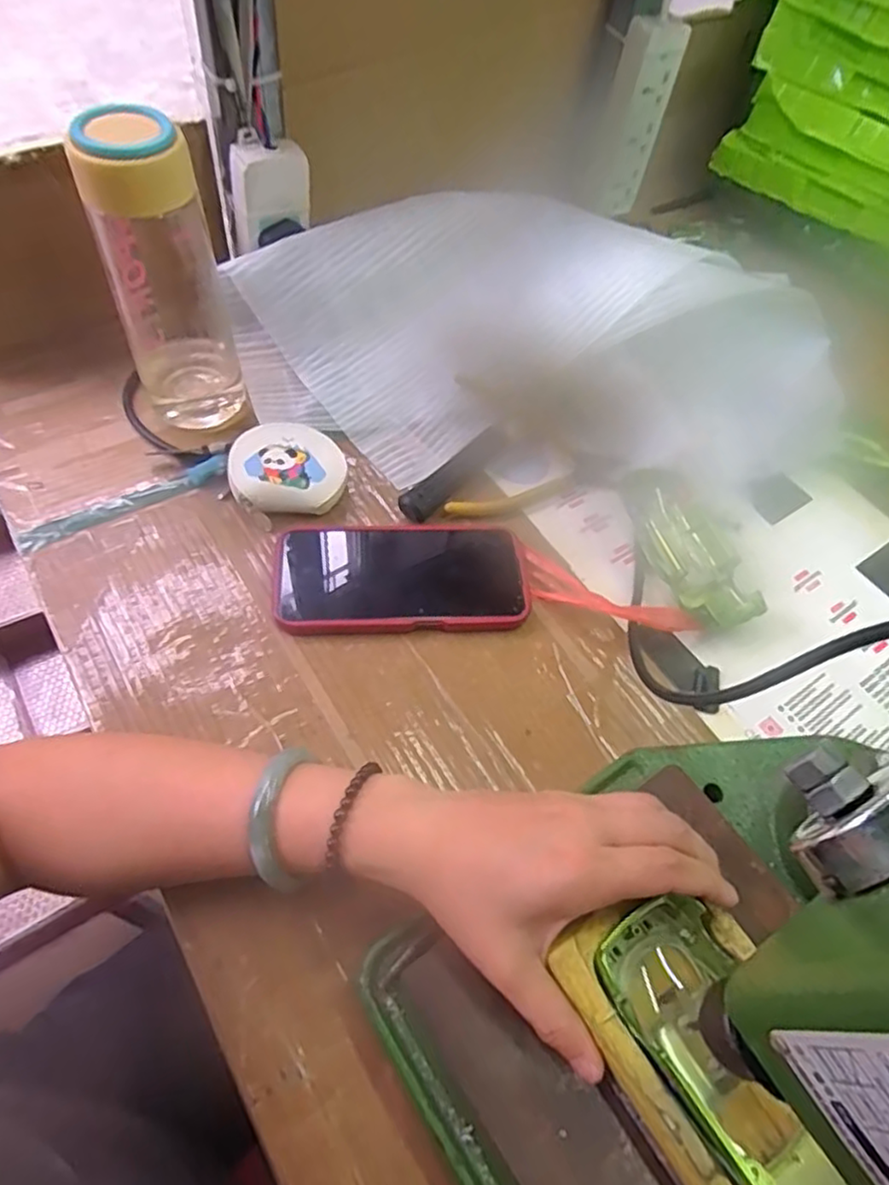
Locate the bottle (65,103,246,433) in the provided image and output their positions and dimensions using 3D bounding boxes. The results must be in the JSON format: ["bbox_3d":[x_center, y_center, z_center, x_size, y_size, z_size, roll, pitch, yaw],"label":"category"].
[{"bbox_3d":[-0.188,-0.205,0.448,0.077,0.192,0.066,40,63,18],"label":"bottle"}]

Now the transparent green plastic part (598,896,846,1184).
[{"bbox_3d":[0.114,0.193,0.261,0.054,0.028,0.131,-23,56,-15],"label":"transparent green plastic part"}]

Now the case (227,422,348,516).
[{"bbox_3d":[-0.112,-0.092,0.476,0.077,0.028,0.074,1,60,-2],"label":"case"}]

